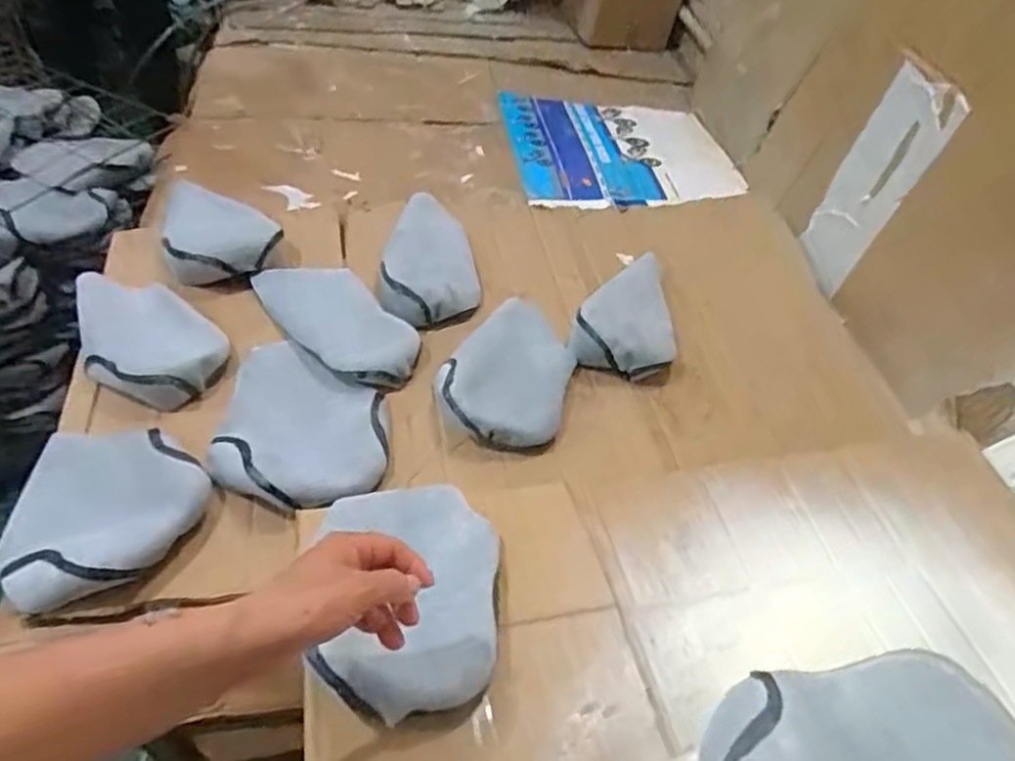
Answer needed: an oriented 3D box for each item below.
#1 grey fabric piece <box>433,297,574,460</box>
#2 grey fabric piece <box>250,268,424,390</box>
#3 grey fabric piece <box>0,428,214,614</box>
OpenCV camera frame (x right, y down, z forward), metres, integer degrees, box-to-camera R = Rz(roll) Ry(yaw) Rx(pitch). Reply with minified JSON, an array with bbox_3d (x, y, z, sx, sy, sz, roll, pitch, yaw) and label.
[{"bbox_3d":[0.003,-0.019,0.966,0.172,0.054,0.272,15,47,4],"label":"grey fabric piece"},{"bbox_3d":[-0.251,-0.101,0.980,0.125,0.054,0.300,-33,60,-33],"label":"grey fabric piece"},{"bbox_3d":[-0.457,0.138,0.752,0.255,0.061,0.205,29,49,25],"label":"grey fabric piece"}]

